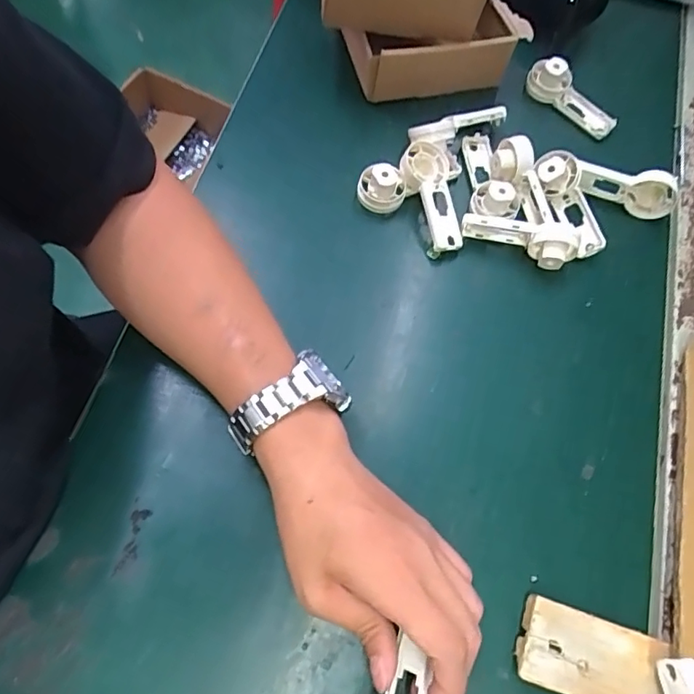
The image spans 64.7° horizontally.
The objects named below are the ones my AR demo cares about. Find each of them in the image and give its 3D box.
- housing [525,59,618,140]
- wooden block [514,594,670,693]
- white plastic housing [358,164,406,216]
[{"bbox_3d":[0.209,-0.234,0.515,0.026,0.035,0.091,-39,77,-18],"label":"housing"},{"bbox_3d":[0.149,0.190,0.333,0.088,0.014,0.048,20,68,2],"label":"wooden block"},{"bbox_3d":[0.028,-0.130,0.450,0.038,0.026,0.032,8,68,-3],"label":"white plastic housing"}]

